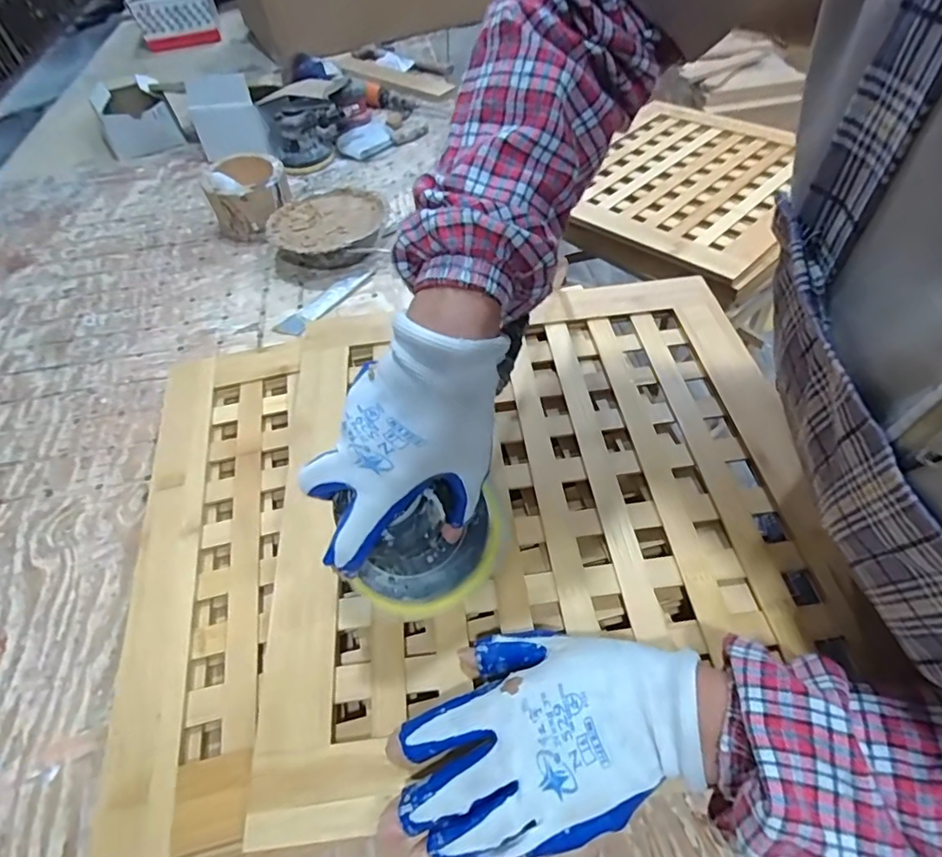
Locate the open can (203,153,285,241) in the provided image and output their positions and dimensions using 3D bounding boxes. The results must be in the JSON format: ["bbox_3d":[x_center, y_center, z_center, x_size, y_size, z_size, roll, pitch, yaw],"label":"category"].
[{"bbox_3d":[-0.337,-0.356,0.840,0.114,0.093,0.106,-14,52,-7],"label":"open can"}]

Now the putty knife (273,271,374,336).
[{"bbox_3d":[-0.194,-0.172,0.737,0.038,0.010,0.153,31,59,26],"label":"putty knife"}]

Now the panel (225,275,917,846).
[{"bbox_3d":[0.055,0.032,0.432,0.414,0.029,0.402,-9,54,-4],"label":"panel"}]

